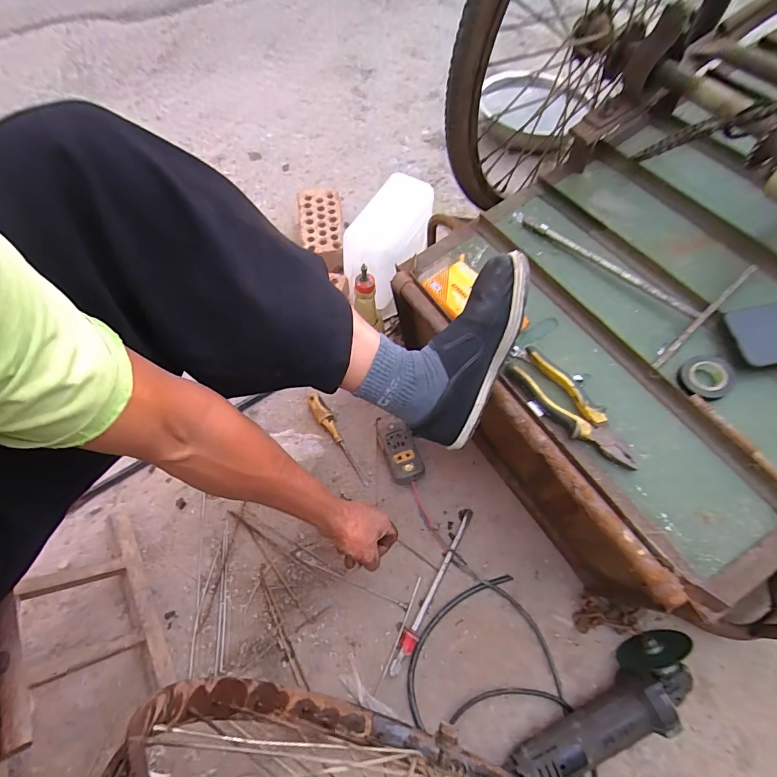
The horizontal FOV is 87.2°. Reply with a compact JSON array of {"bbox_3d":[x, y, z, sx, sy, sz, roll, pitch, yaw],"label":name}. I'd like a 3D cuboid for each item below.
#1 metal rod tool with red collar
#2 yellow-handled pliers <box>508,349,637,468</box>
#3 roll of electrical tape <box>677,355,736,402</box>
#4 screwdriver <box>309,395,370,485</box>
[{"bbox_3d":[0.074,0.321,0.667,0.023,0.016,0.273,26,62,13],"label":"metal rod tool with red collar"},{"bbox_3d":[0.235,0.023,0.518,0.052,0.016,0.187,-32,63,-18],"label":"yellow-handled pliers"},{"bbox_3d":[0.401,-0.014,0.514,0.068,0.017,0.055,-32,64,-18],"label":"roll of electrical tape"},{"bbox_3d":[-0.097,0.097,0.788,0.029,0.033,0.202,-29,65,-17],"label":"screwdriver"}]

